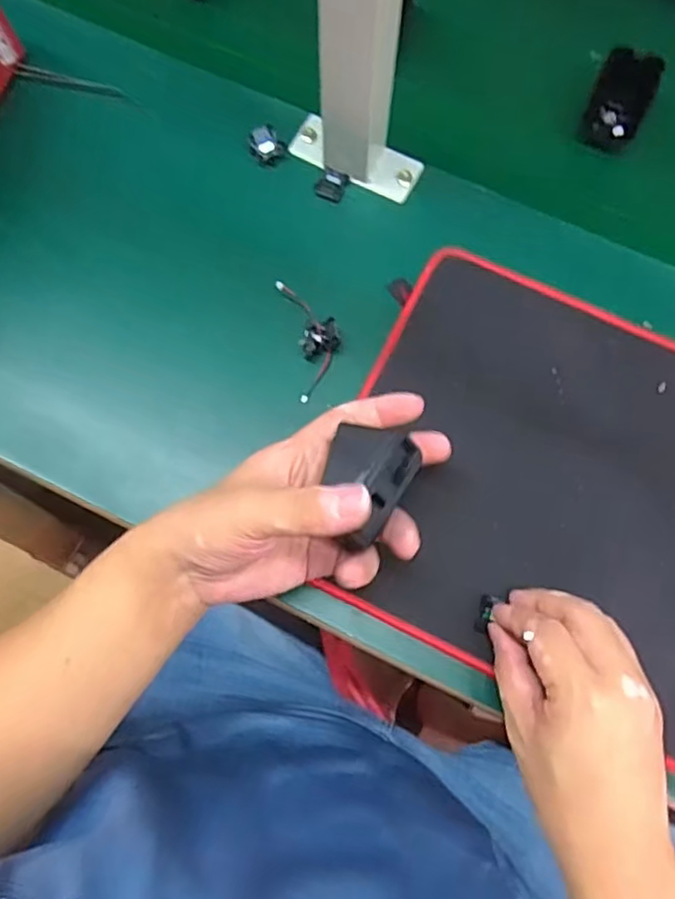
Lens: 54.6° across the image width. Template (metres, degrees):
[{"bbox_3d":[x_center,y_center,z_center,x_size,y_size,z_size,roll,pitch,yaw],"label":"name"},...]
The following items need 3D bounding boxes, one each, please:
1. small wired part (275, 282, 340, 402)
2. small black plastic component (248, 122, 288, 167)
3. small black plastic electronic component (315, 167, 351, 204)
[{"bbox_3d":[-0.017,-0.082,0.469,0.035,0.015,0.085,-12,76,-3],"label":"small wired part"},{"bbox_3d":[-0.054,-0.233,0.500,0.022,0.016,0.025,40,79,9],"label":"small black plastic component"},{"bbox_3d":[-0.004,-0.203,0.499,0.022,0.005,0.023,25,77,6],"label":"small black plastic electronic component"}]

